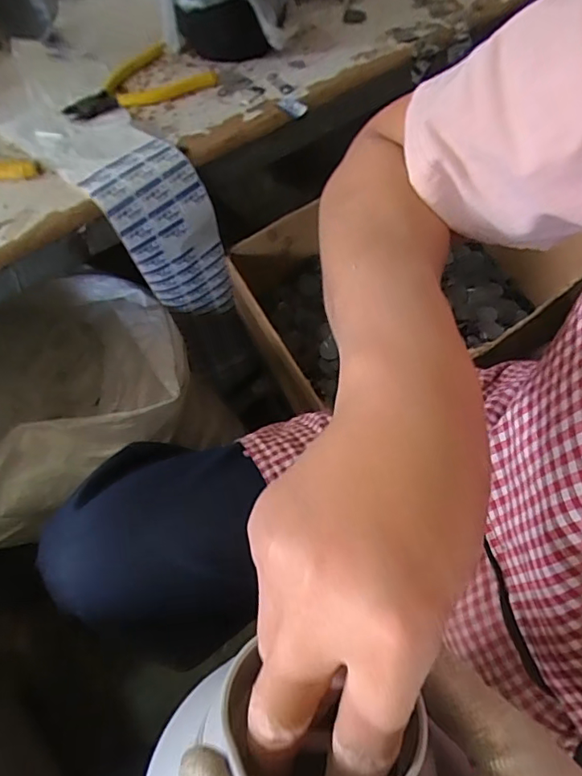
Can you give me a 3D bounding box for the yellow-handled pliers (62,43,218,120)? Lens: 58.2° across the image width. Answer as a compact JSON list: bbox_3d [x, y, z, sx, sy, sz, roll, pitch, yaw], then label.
[{"bbox_3d":[-0.190,-0.370,0.631,0.178,0.022,0.107,-29,61,-15],"label":"yellow-handled pliers"}]

